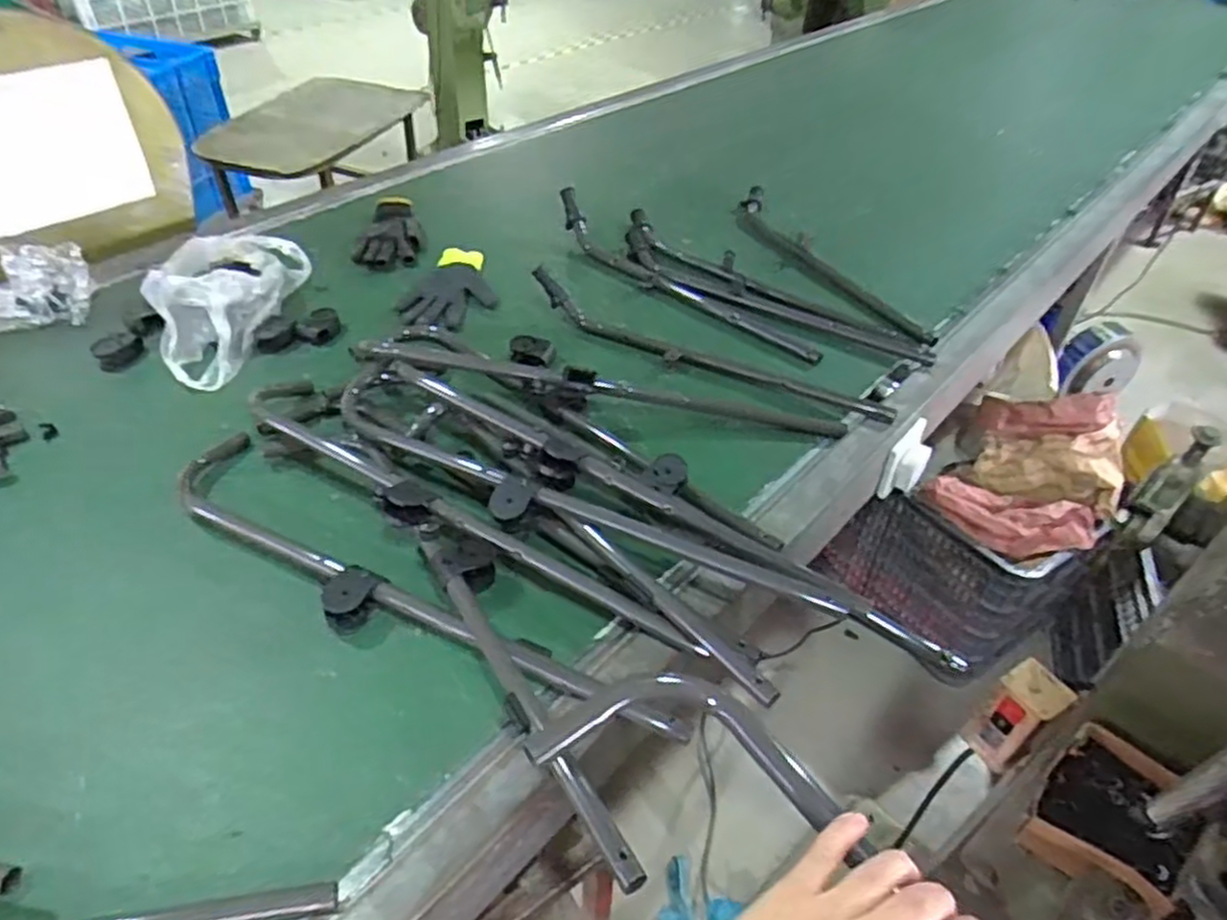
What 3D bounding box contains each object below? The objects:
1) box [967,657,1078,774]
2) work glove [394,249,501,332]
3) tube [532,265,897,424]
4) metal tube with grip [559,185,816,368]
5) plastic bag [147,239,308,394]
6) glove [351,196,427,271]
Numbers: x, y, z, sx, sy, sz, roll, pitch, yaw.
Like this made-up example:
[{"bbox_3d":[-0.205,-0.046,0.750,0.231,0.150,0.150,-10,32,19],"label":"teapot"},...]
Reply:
[{"bbox_3d":[0.373,0.238,0.704,0.040,0.114,0.053,-24,49,-27],"label":"box"},{"bbox_3d":[-0.244,-0.266,1.172,0.132,0.027,0.195,8,43,5],"label":"work glove"},{"bbox_3d":[0.118,-0.151,1.036,0.533,0.062,0.086,18,44,16],"label":"tube"},{"bbox_3d":[0.094,-0.297,1.183,0.548,0.079,0.062,34,51,30],"label":"metal tube with grip"},{"bbox_3d":[-0.563,-0.228,1.071,0.153,0.084,0.286,10,43,8],"label":"plastic bag"},{"bbox_3d":[-0.373,-0.394,1.303,0.103,0.032,0.216,1,42,-2],"label":"glove"}]

